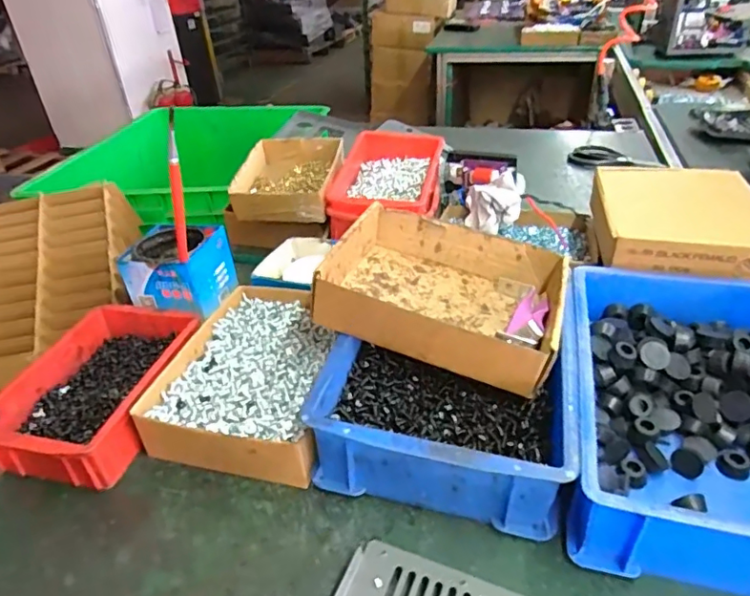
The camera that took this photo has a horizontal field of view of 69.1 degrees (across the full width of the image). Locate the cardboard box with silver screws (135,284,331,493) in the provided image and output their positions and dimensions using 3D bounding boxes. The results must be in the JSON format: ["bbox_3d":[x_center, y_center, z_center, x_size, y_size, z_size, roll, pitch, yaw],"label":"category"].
[{"bbox_3d":[-0.109,0.072,0.546,0.160,0.057,0.214,3,35,13],"label":"cardboard box with silver screws"}]

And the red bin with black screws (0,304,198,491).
[{"bbox_3d":[-0.269,0.087,0.539,0.133,0.056,0.193,4,35,15],"label":"red bin with black screws"}]

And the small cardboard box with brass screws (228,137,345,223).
[{"bbox_3d":[-0.124,-0.173,0.795,0.152,0.057,0.191,-1,34,4],"label":"small cardboard box with brass screws"}]

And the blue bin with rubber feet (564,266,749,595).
[{"bbox_3d":[0.271,0.090,0.467,0.197,0.092,0.297,6,35,14],"label":"blue bin with rubber feet"}]

